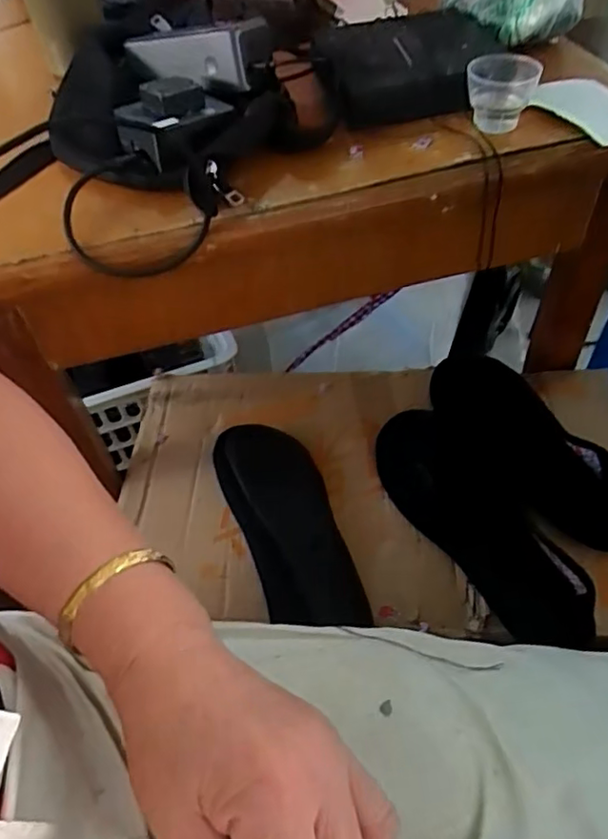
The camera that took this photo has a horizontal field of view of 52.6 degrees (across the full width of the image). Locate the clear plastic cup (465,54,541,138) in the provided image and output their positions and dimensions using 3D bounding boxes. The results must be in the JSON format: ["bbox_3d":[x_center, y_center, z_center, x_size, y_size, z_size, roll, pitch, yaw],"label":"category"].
[{"bbox_3d":[0.164,-0.269,0.506,0.049,0.042,0.045,-2,52,3],"label":"clear plastic cup"}]

